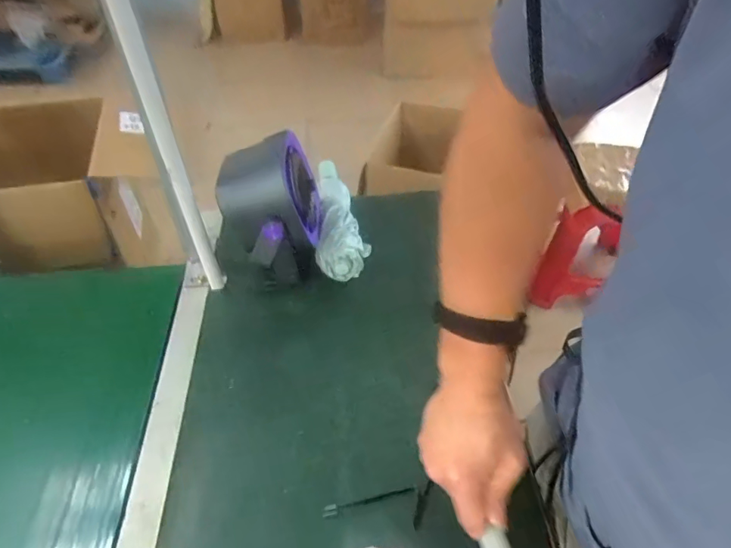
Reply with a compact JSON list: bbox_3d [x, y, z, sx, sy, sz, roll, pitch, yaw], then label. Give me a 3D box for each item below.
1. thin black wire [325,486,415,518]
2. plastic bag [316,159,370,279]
[{"bbox_3d":[0.005,0.241,0.529,0.103,0.006,0.012,-9,47,-10],"label":"thin black wire"},{"bbox_3d":[-0.038,-0.102,0.822,0.081,0.062,0.268,-1,46,-2],"label":"plastic bag"}]

